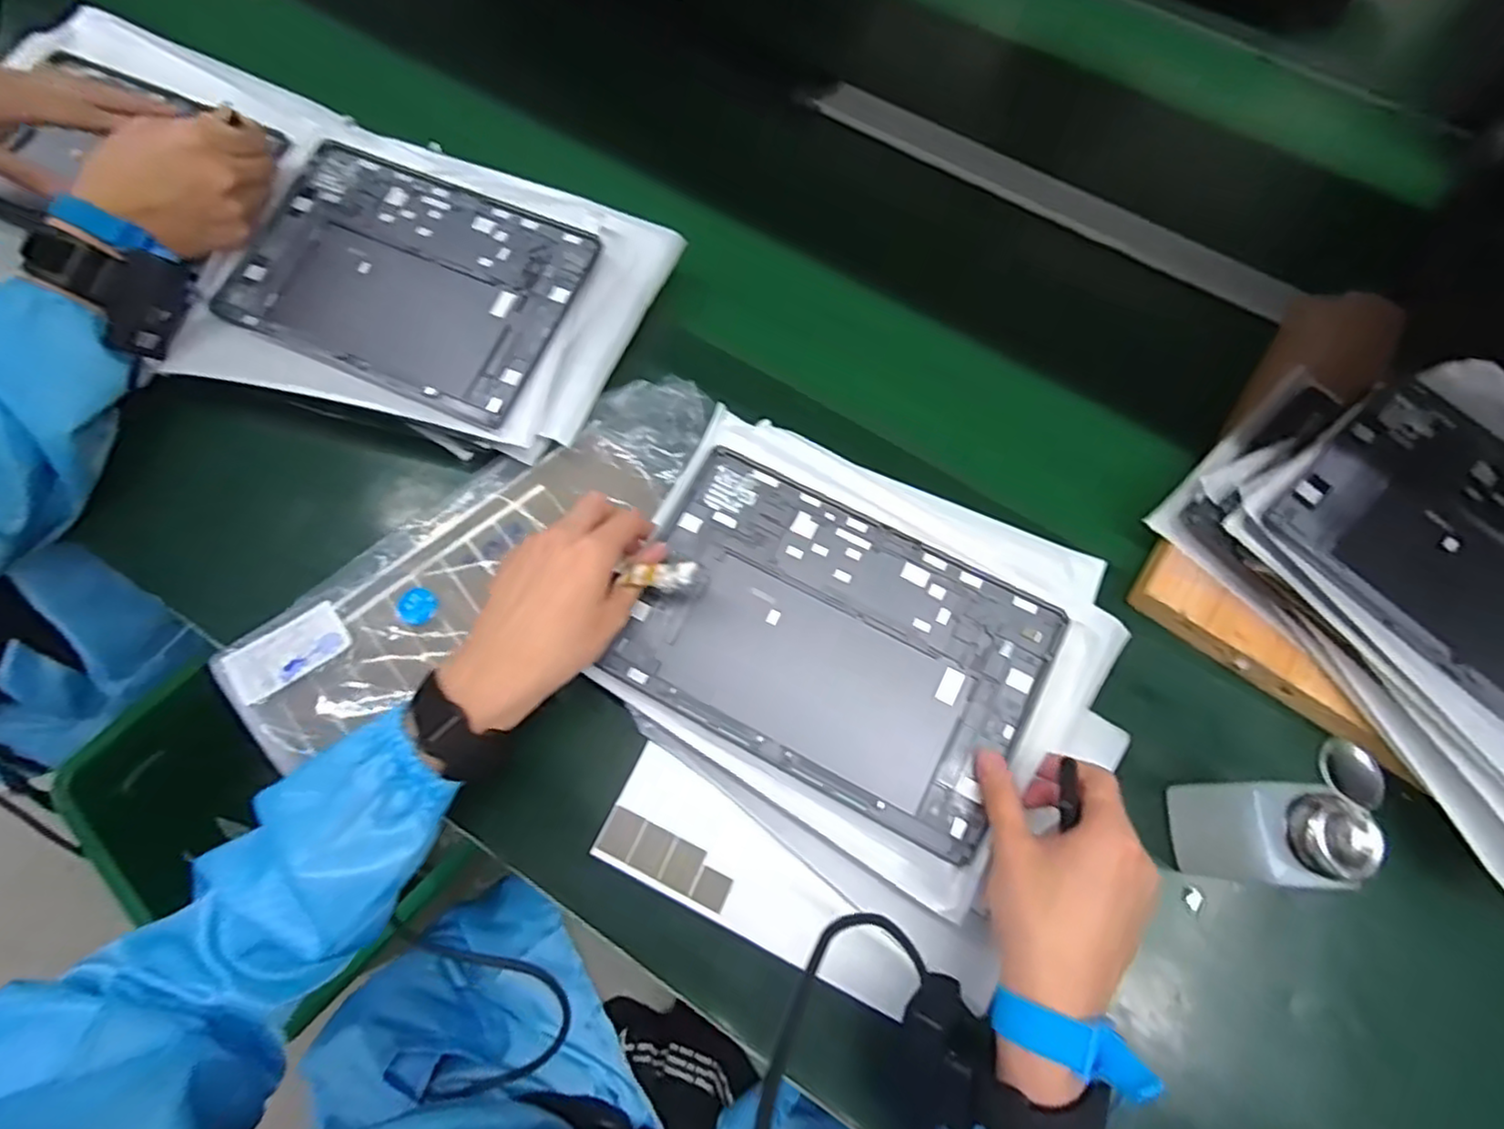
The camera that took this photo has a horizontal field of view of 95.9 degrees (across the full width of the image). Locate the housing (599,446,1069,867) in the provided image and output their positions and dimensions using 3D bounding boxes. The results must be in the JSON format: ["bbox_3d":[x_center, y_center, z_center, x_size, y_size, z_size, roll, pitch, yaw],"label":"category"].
[{"bbox_3d":[0.050,0.047,0.429,0.249,0.010,0.166,26,77,8],"label":"housing"}]

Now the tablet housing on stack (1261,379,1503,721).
[{"bbox_3d":[0.461,0.010,0.409,0.175,0.014,0.250,-38,75,-15],"label":"tablet housing on stack"}]

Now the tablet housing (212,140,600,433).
[{"bbox_3d":[-0.257,-0.217,0.514,0.253,0.015,0.169,23,80,7],"label":"tablet housing"}]

